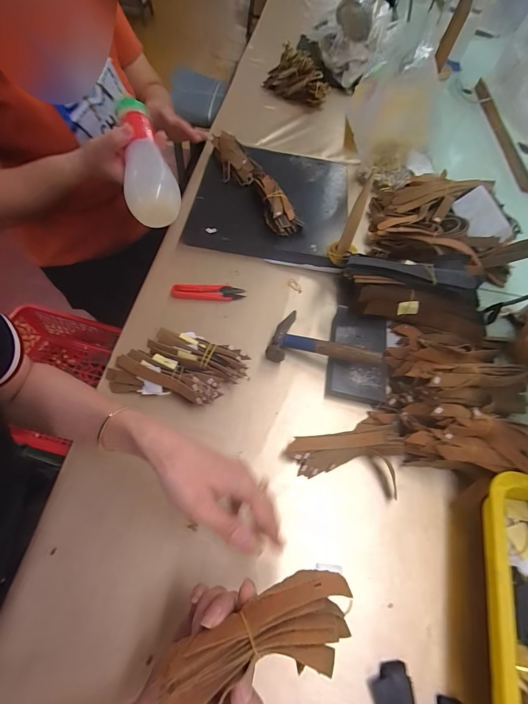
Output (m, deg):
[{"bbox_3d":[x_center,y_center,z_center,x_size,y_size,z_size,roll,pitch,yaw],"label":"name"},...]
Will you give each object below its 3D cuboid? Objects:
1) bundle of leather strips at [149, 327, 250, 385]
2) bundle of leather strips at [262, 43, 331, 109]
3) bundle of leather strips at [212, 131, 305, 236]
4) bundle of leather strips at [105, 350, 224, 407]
[{"bbox_3d":[-0.091,0.005,0.463,0.141,0.046,0.054,18,60,3],"label":"bundle of leather strips"},{"bbox_3d":[0.078,-0.733,0.863,0.098,0.075,0.222,-25,66,-19],"label":"bundle of leather strips"},{"bbox_3d":[-0.028,-0.337,0.635,0.067,0.042,0.307,-28,67,-20],"label":"bundle of leather strips"},{"bbox_3d":[-0.135,0.034,0.436,0.157,0.039,0.059,11,60,-1],"label":"bundle of leather strips"}]

